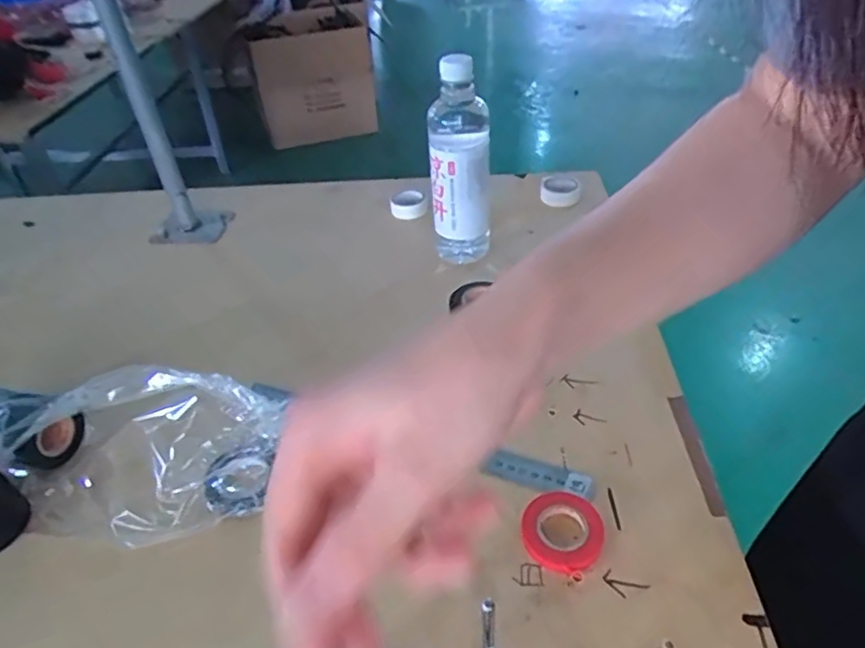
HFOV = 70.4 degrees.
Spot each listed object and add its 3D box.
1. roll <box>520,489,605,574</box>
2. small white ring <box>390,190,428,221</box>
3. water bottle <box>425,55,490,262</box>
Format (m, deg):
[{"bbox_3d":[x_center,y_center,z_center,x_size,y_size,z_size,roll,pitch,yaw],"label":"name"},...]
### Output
[{"bbox_3d":[0.095,0.150,0.447,0.058,0.012,0.060,-3,41,2],"label":"roll"},{"bbox_3d":[-0.034,-0.162,0.828,0.047,0.024,0.038,-12,41,-9],"label":"small white ring"},{"bbox_3d":[0.030,-0.167,0.663,0.063,0.220,0.056,-1,41,4],"label":"water bottle"}]

